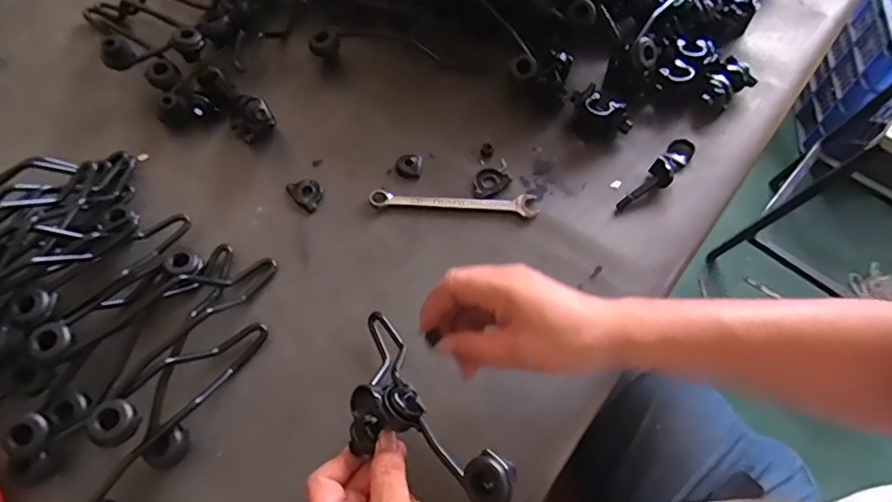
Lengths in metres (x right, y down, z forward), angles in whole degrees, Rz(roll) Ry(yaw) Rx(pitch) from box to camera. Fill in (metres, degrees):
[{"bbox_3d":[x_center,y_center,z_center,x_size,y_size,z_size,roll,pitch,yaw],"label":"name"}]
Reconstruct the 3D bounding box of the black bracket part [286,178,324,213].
[{"bbox_3d":[-0.143,-0.061,0.566,0.030,0.007,0.040,-37,67,-15],"label":"black bracket part"}]

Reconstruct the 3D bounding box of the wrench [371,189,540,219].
[{"bbox_3d":[0.007,-0.052,0.551,0.166,0.009,0.025,5,63,5],"label":"wrench"}]

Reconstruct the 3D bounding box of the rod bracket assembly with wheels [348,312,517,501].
[{"bbox_3d":[-0.031,0.121,0.406,0.082,0.050,0.197,-41,45,-17],"label":"rod bracket assembly with wheels"}]

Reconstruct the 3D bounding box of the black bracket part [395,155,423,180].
[{"bbox_3d":[-0.039,-0.089,0.574,0.027,0.010,0.029,-1,63,2],"label":"black bracket part"}]

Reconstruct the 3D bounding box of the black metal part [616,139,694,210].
[{"bbox_3d":[0.216,-0.078,0.549,0.026,0.020,0.108,38,70,20],"label":"black metal part"}]

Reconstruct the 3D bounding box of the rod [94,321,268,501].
[{"bbox_3d":[-0.218,0.140,0.446,0.033,0.036,0.198,23,66,14],"label":"rod"}]

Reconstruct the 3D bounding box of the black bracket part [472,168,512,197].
[{"bbox_3d":[0.043,-0.071,0.561,0.041,0.006,0.030,-41,68,-17],"label":"black bracket part"}]

